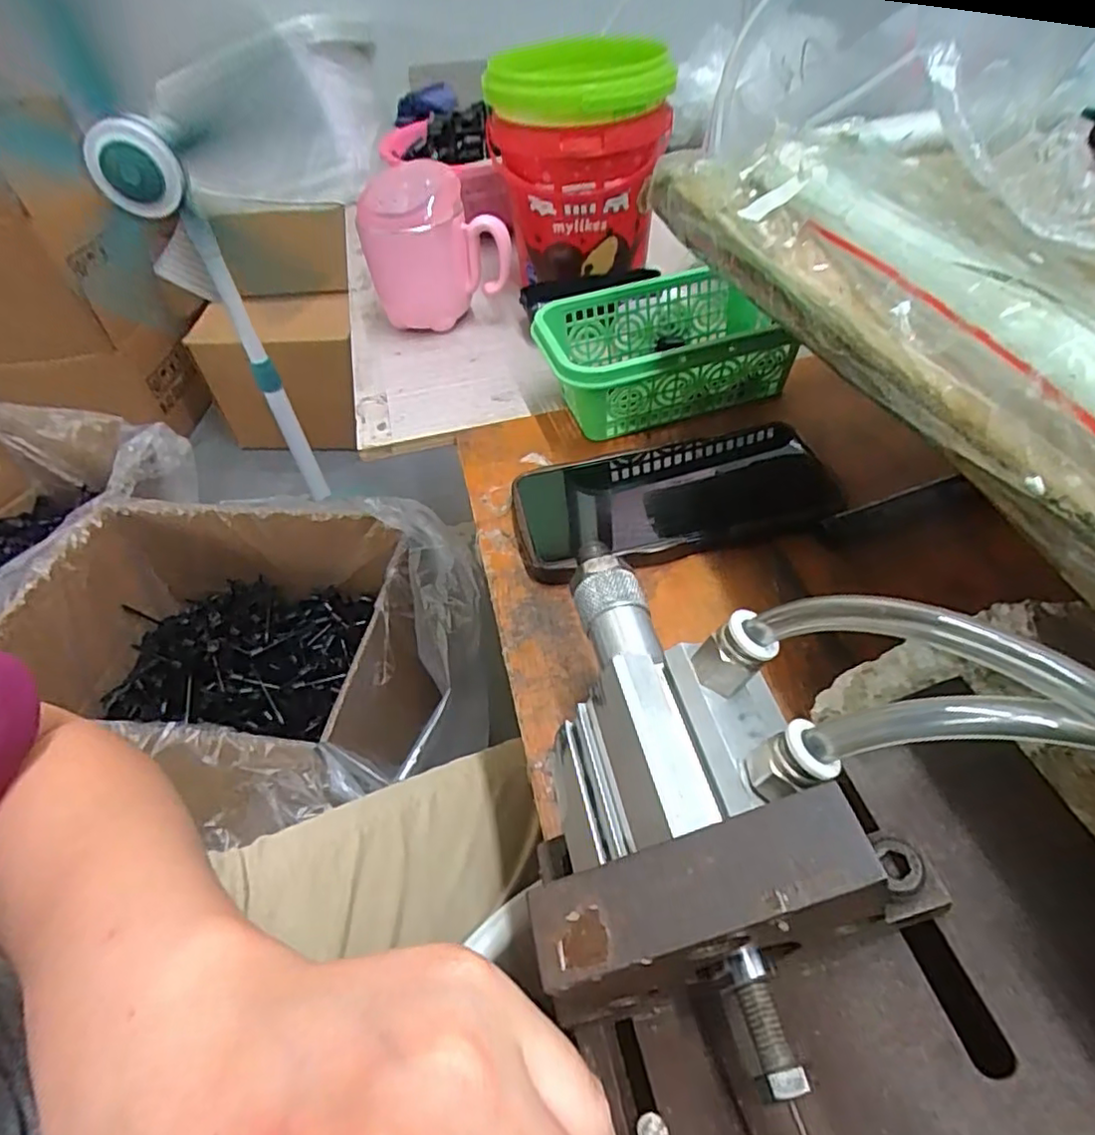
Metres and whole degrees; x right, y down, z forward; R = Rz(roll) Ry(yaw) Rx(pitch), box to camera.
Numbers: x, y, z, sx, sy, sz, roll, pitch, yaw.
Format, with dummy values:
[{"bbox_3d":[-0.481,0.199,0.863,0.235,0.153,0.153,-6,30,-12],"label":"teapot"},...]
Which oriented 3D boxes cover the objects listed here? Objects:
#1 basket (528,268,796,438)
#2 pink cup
[{"bbox_3d":[0.072,-0.132,0.397,0.141,0.059,0.093,-14,48,-7],"label":"basket"},{"bbox_3d":[-0.080,-0.242,0.483,0.103,0.105,0.076,2,48,8],"label":"pink cup"}]

